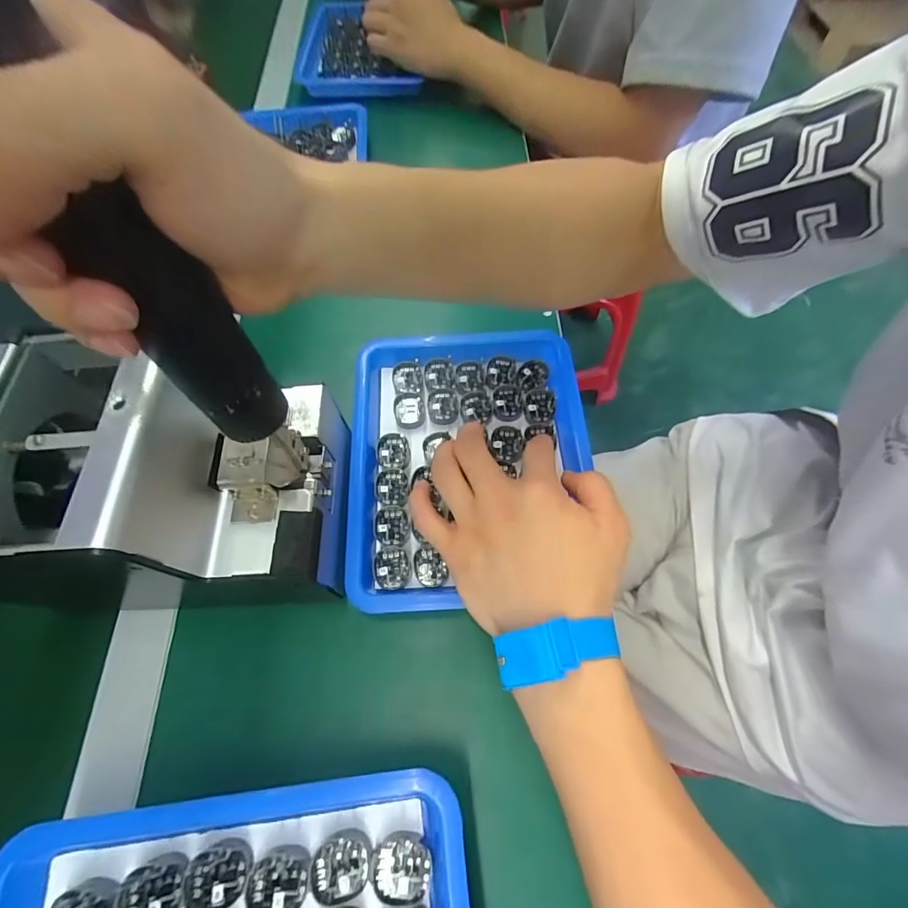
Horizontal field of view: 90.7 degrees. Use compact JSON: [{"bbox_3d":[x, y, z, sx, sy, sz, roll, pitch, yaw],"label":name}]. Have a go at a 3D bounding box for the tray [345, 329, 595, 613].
[{"bbox_3d":[0.012,0.004,0.340,0.183,0.033,0.214,-3,63,2],"label":"tray"}]

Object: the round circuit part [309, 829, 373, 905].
[{"bbox_3d":[-0.054,0.196,0.215,0.029,0.008,0.023,-15,63,-4],"label":"round circuit part"}]

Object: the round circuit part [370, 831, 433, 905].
[{"bbox_3d":[-0.025,0.197,0.214,0.029,0.010,0.023,0,63,3],"label":"round circuit part"}]

